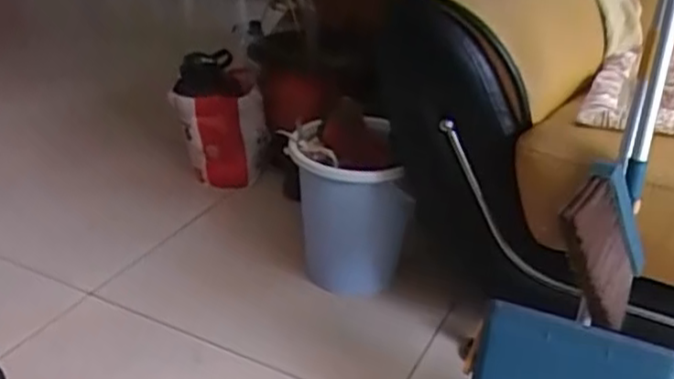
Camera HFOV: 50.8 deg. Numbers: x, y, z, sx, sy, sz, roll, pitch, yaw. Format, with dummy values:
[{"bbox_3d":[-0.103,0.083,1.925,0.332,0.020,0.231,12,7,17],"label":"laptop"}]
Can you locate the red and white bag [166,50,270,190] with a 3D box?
[{"bbox_3d":[-0.274,-0.154,1.668,0.211,0.286,0.170,-1,29,-7],"label":"red and white bag"}]

